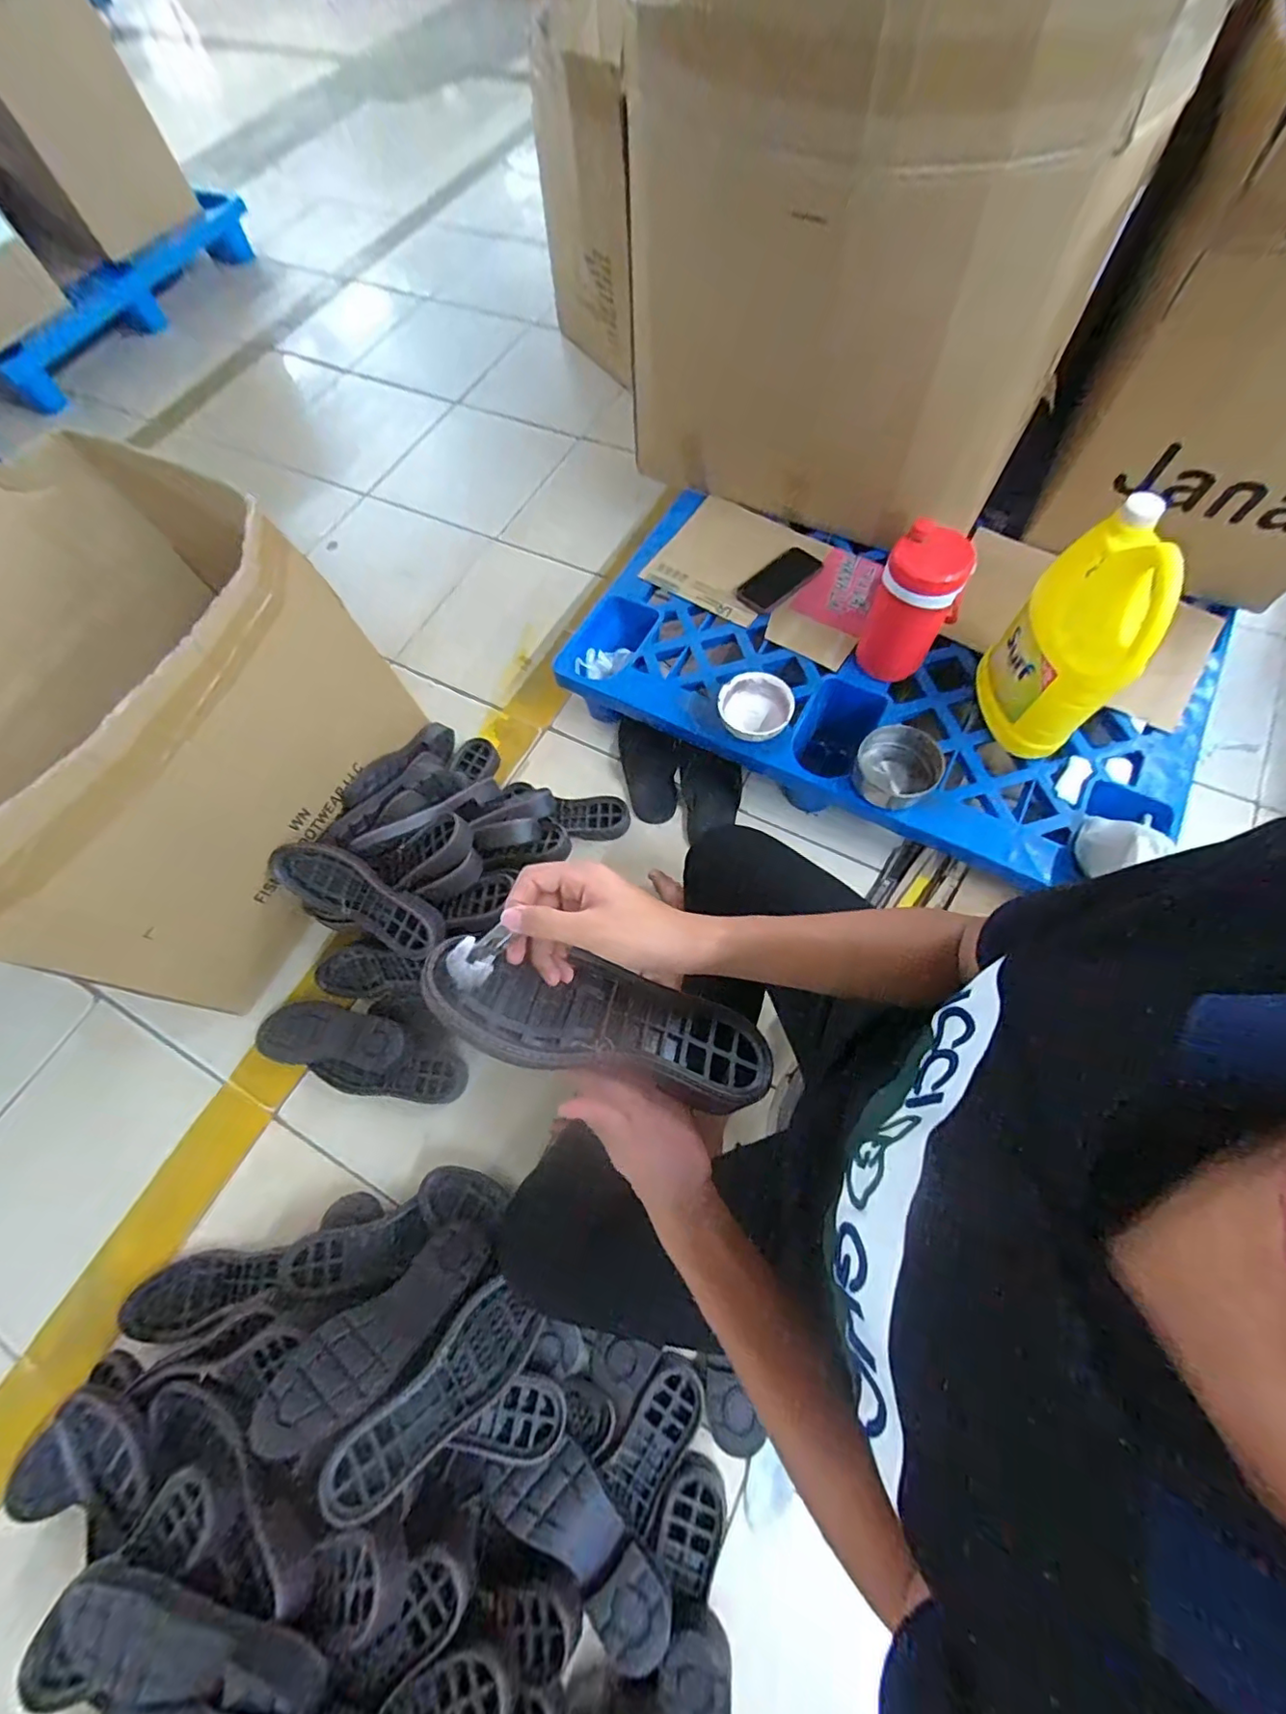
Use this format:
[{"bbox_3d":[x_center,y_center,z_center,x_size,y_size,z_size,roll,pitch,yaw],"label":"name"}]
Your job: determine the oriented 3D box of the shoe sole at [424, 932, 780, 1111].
[{"bbox_3d":[-0.025,0.120,0.419,0.260,0.048,0.084,18,66,-16],"label":"shoe sole"}]

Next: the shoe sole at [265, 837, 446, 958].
[{"bbox_3d":[-0.407,0.056,0.814,0.273,0.034,0.093,26,102,7],"label":"shoe sole"}]

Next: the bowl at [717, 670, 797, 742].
[{"bbox_3d":[0.177,-0.234,0.917,0.105,0.065,0.112,32,73,16],"label":"bowl"}]

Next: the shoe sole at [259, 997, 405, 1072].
[{"bbox_3d":[-0.493,0.279,0.898,0.253,0.038,0.094,4,66,3],"label":"shoe sole"}]

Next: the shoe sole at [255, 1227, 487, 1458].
[{"bbox_3d":[-0.299,0.548,0.662,0.098,0.038,0.266,44,40,18],"label":"shoe sole"}]

